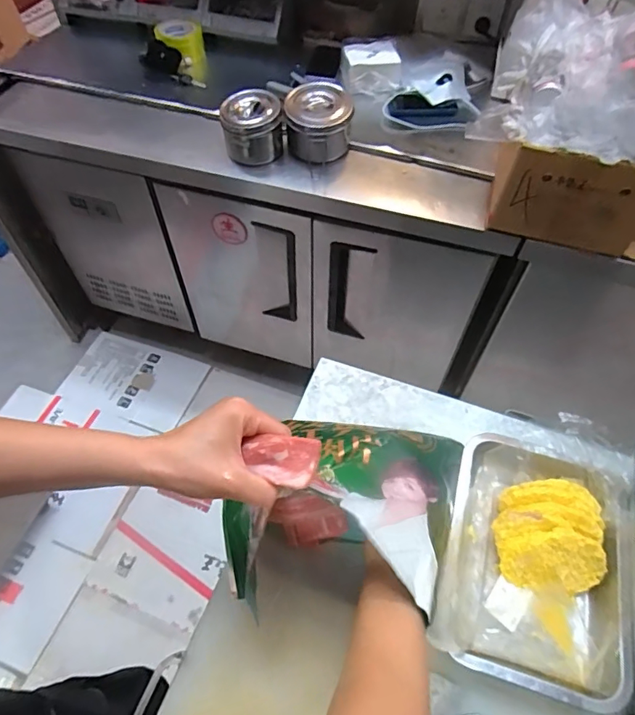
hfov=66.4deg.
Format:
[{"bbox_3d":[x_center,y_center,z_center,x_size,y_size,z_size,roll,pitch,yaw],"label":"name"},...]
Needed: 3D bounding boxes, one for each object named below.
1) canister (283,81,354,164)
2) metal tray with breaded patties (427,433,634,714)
[{"bbox_3d":[0.001,-0.468,0.971,0.131,0.102,0.113,4,56,2],"label":"canister"},{"bbox_3d":[0.232,0.219,0.541,0.200,0.063,0.256,15,57,10],"label":"metal tray with breaded patties"}]

